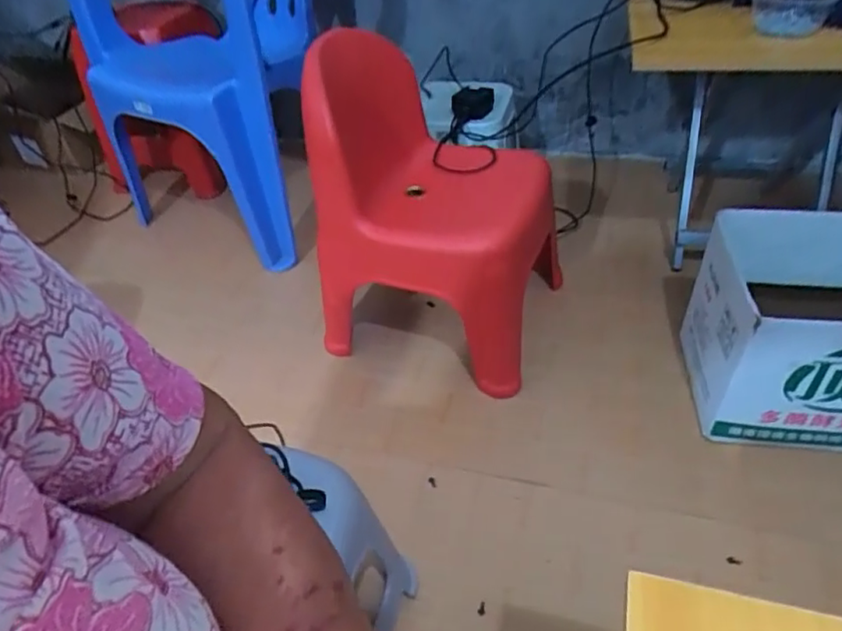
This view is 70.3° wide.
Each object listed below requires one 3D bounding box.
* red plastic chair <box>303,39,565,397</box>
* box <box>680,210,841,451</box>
[{"bbox_3d":[0.043,-0.210,1.133,0.386,0.575,0.429,10,45,18],"label":"red plastic chair"},{"bbox_3d":[0.696,0.025,0.993,0.442,0.270,0.322,4,43,12],"label":"box"}]

